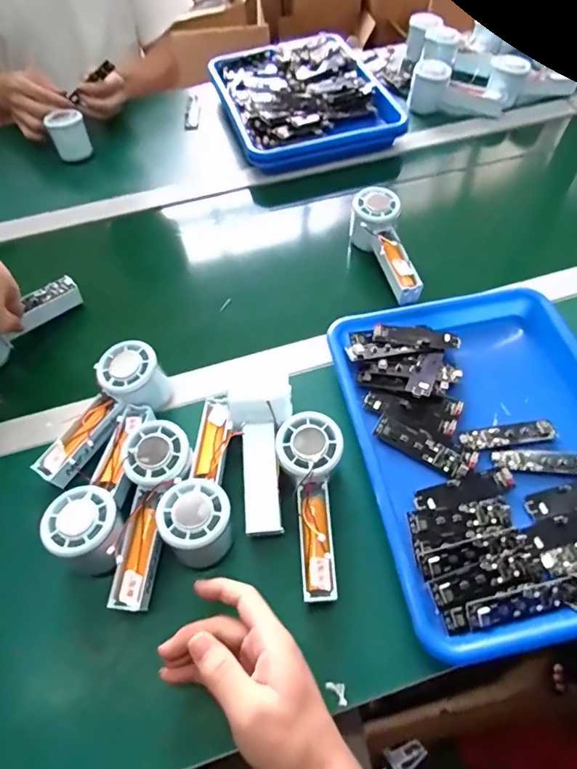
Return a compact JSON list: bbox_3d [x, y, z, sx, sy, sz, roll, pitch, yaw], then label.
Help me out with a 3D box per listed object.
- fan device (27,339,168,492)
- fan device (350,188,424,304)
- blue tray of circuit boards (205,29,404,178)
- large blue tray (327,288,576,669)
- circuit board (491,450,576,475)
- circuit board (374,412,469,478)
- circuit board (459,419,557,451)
[{"bbox_3d":[-0.184,0.027,0.457,0.066,0.055,0.149,32,64,21],"label":"fan device"},{"bbox_3d":[0.125,-0.164,0.585,0.051,0.061,0.152,-17,73,-8],"label":"fan device"},{"bbox_3d":[0.021,-0.483,0.783,0.252,0.055,0.321,-15,58,-6],"label":"blue tray of circuit boards"},{"bbox_3d":[0.201,0.052,0.445,0.263,0.029,0.329,-11,57,-4],"label":"large blue tray"},{"bbox_3d":[0.236,0.070,0.436,0.087,0.007,0.022,3,57,5],"label":"circuit board"},{"bbox_3d":[0.126,0.060,0.449,0.089,0.005,0.024,29,87,18],"label":"circuit board"},{"bbox_3d":[0.212,0.049,0.454,0.090,0.004,0.024,-10,57,-3],"label":"circuit board"}]

